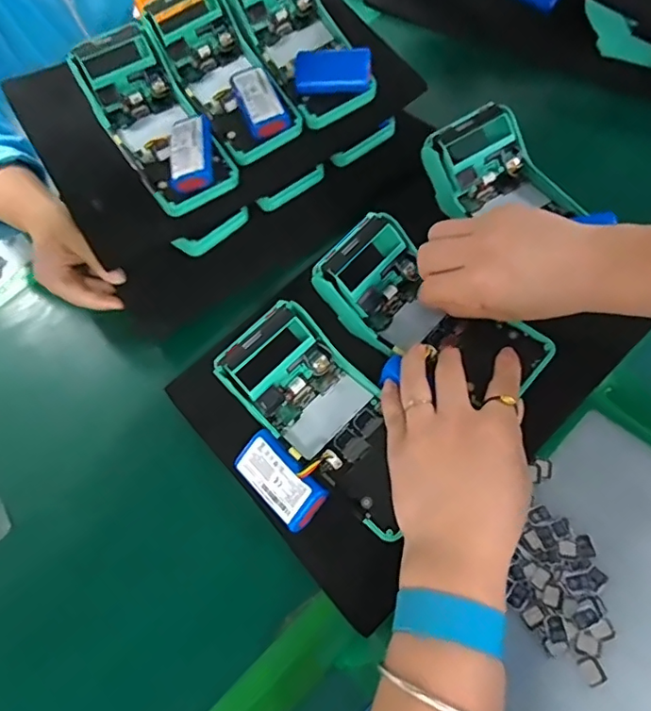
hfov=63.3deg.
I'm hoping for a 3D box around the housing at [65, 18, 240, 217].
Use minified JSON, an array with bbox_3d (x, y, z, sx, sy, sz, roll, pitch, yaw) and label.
[{"bbox_3d":[-0.151,-0.207,0.474,0.079,0.050,0.169,-32,82,-15],"label":"housing"}]

